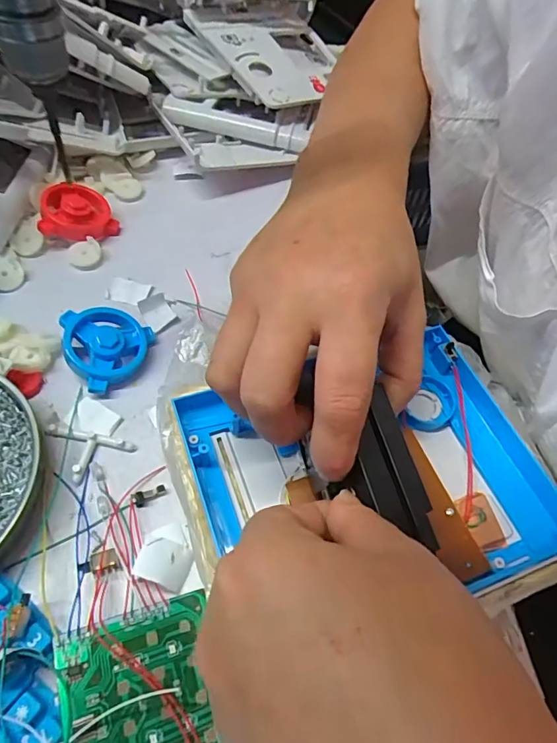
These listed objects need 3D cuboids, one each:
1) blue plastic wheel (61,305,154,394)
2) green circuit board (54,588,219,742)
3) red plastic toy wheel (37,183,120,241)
[{"bbox_3d":[-0.104,-0.017,0.296,0.053,0.014,0.053,9,65,-20],"label":"blue plastic wheel"},{"bbox_3d":[-0.057,0.140,0.200,0.062,0.004,0.072,-6,56,-26],"label":"green circuit board"},{"bbox_3d":[-0.150,-0.120,0.358,0.055,0.013,0.044,-6,73,-35],"label":"red plastic toy wheel"}]

